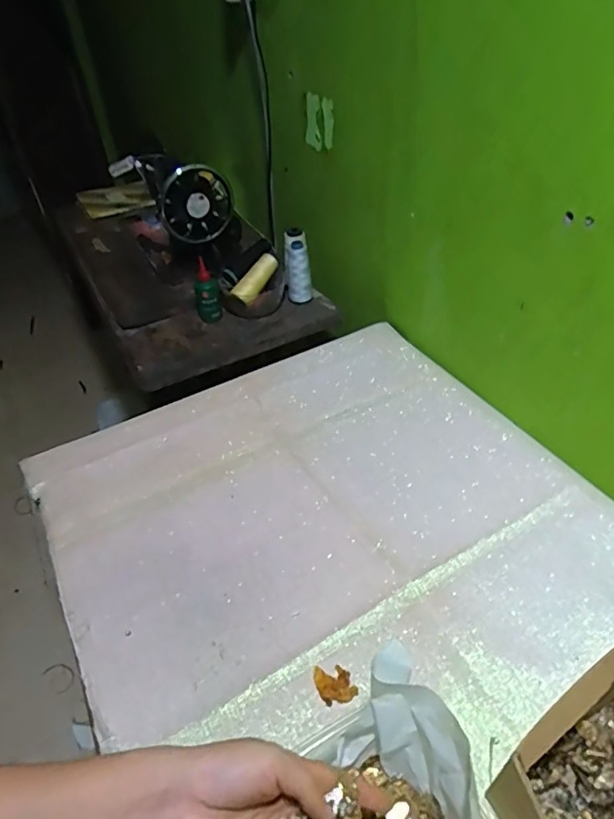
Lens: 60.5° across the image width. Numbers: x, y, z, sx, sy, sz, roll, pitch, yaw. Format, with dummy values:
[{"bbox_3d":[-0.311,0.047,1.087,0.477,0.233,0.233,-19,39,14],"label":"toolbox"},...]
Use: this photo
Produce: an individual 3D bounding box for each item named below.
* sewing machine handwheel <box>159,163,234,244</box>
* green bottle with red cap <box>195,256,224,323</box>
[{"bbox_3d":[-0.200,-0.372,0.965,0.134,0.129,0.038,-20,45,-17],"label":"sewing machine handwheel"},{"bbox_3d":[-0.182,-0.217,0.950,0.043,0.127,0.048,-11,43,-8],"label":"green bottle with red cap"}]

